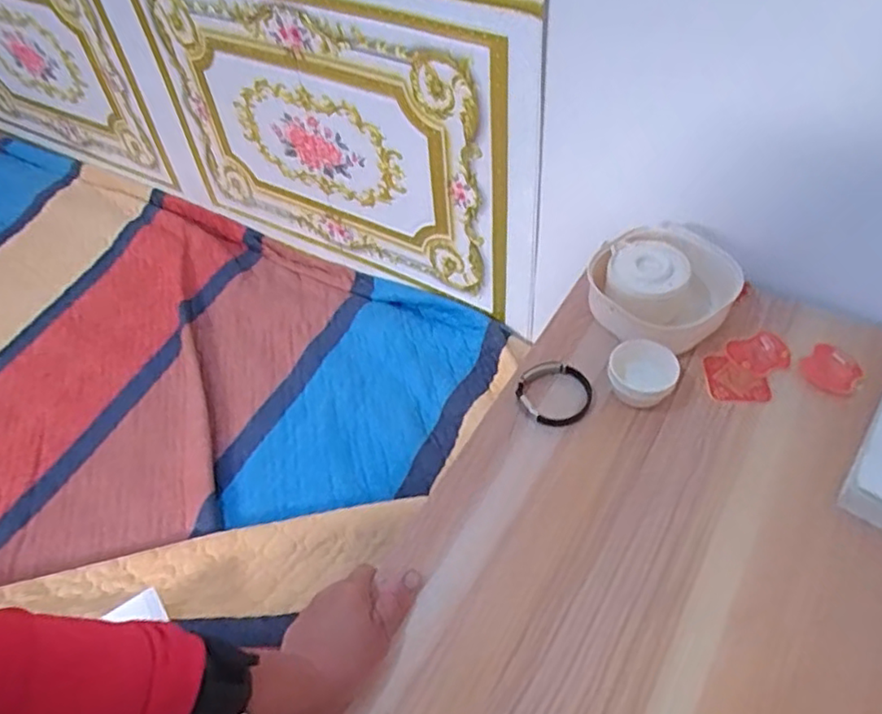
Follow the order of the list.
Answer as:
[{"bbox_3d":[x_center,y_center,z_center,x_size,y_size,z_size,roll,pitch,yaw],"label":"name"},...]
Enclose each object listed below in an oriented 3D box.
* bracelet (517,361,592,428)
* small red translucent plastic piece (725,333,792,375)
[{"bbox_3d":[0.108,0.034,0.604,0.070,0.014,0.065,-3,49,3],"label":"bracelet"},{"bbox_3d":[0.308,-0.003,0.625,0.053,0.004,0.045,-21,57,-9],"label":"small red translucent plastic piece"}]

